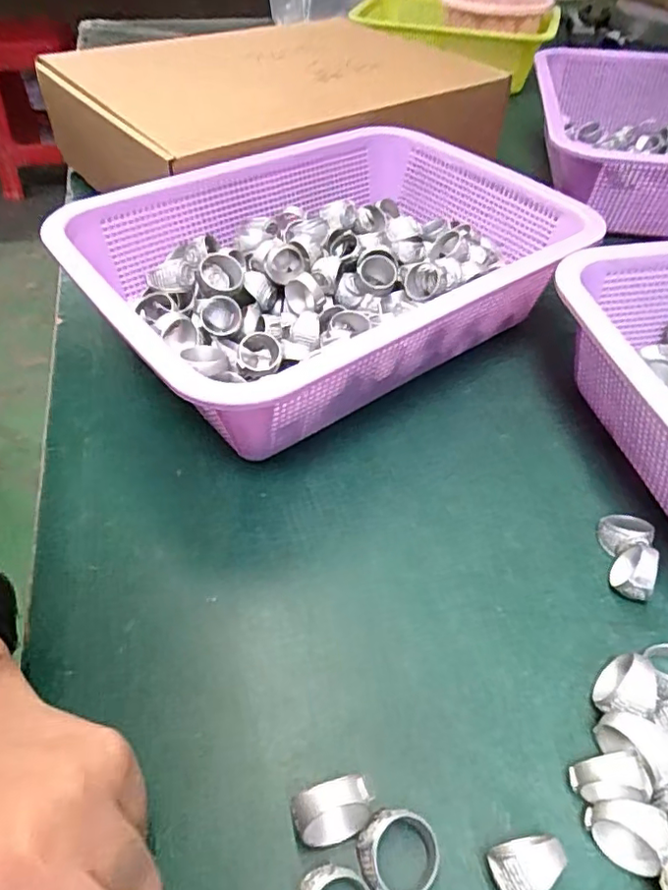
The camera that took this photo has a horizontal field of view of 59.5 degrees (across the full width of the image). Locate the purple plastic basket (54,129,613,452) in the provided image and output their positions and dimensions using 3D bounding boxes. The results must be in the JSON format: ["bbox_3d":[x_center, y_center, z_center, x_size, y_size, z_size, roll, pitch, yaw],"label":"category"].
[{"bbox_3d":[-0.001,-0.111,0.391,0.304,0.086,0.223,-30,54,-25],"label":"purple plastic basket"}]

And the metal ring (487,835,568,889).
[{"bbox_3d":[0.065,0.144,0.196,0.022,0.024,0.017,-12,48,-11],"label":"metal ring"}]

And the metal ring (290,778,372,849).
[{"bbox_3d":[-0.001,0.130,0.205,0.026,0.027,0.014,-11,48,-10],"label":"metal ring"}]

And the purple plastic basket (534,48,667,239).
[{"bbox_3d":[0.309,-0.300,0.569,0.222,0.073,0.293,10,48,9],"label":"purple plastic basket"}]

